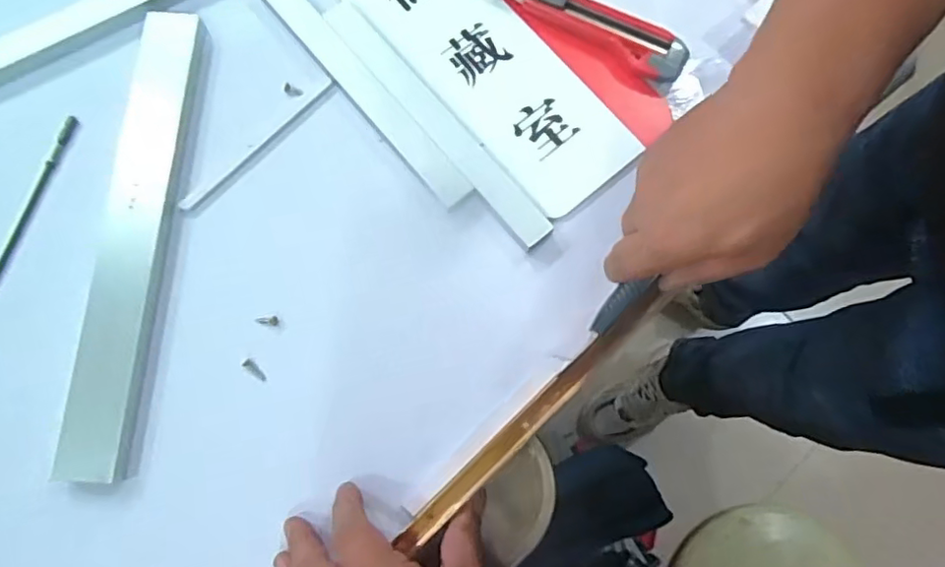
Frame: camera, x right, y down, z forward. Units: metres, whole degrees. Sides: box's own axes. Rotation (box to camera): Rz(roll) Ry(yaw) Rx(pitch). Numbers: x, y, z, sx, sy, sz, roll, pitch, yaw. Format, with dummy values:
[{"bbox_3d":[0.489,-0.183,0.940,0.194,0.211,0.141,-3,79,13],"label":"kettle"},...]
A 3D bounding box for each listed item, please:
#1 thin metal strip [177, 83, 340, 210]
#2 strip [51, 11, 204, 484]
[{"bbox_3d":[-0.160,-0.105,0.438,0.008,0.004,0.145,44,82,9],"label":"thin metal strip"},{"bbox_3d":[-0.245,-0.040,0.421,0.048,0.015,0.342,3,78,1],"label":"strip"}]

